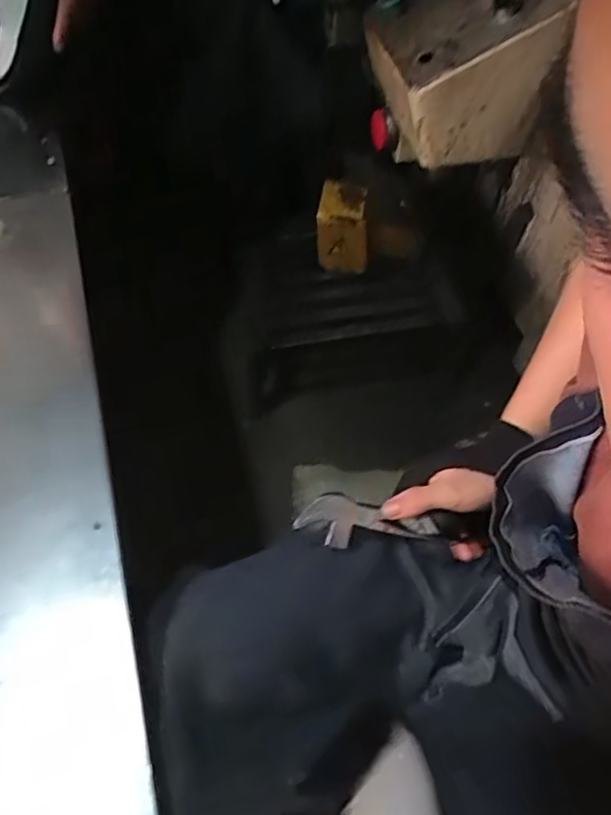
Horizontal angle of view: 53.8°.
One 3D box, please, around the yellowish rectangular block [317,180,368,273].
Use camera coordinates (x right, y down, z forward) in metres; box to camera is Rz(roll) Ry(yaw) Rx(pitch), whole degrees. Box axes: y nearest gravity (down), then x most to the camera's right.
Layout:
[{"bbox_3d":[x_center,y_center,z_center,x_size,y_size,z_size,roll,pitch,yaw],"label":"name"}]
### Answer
[{"bbox_3d":[0.083,-0.396,1.299,0.106,0.141,0.146,4,55,2],"label":"yellowish rectangular block"}]

